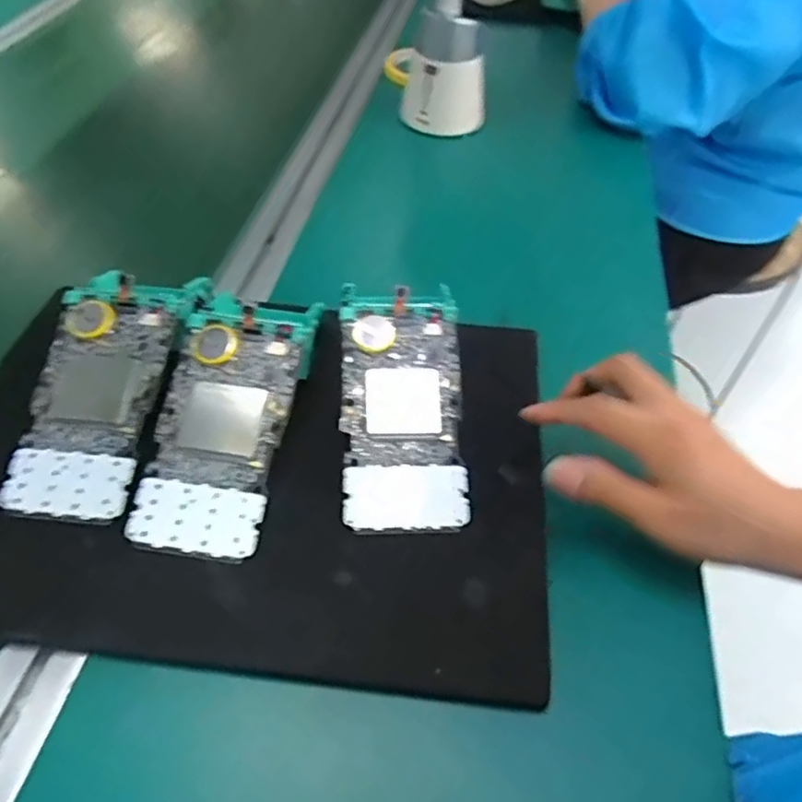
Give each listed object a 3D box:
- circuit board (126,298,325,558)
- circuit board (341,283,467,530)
[{"bbox_3d":[-0.095,0.008,0.352,0.071,0.007,0.149,8,68,2],"label":"circuit board"},{"bbox_3d":[0.001,0.001,0.364,0.067,0.007,0.144,-1,69,-2],"label":"circuit board"}]

